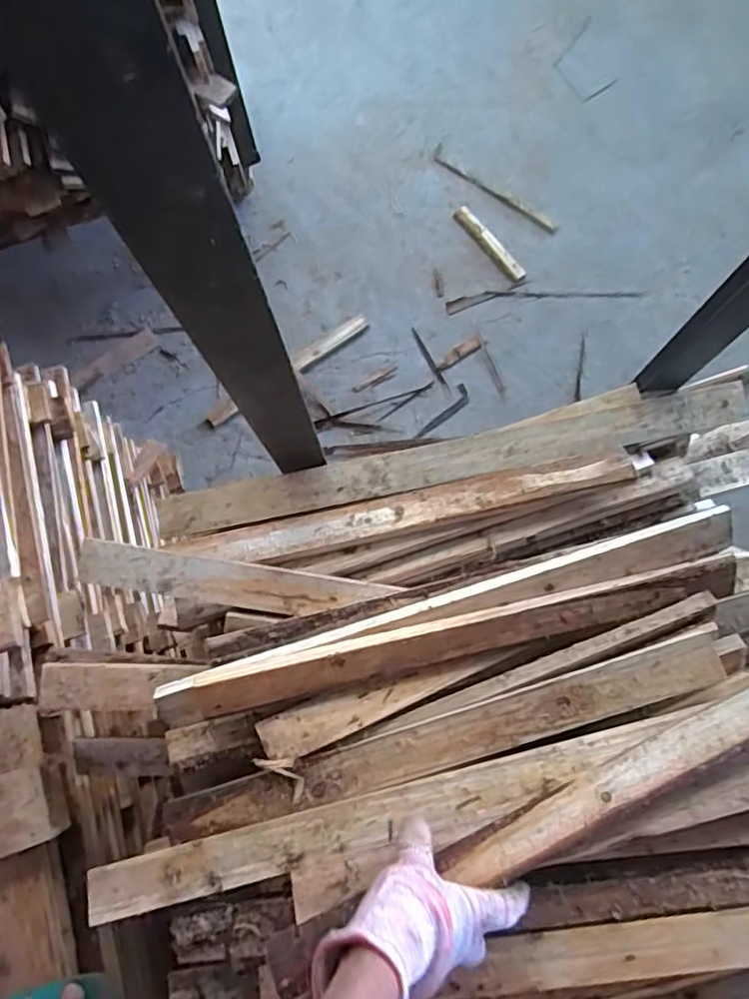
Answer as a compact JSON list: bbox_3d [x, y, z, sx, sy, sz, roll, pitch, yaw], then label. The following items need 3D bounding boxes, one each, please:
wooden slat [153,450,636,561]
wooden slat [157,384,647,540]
[{"bbox_3d":[0.035,0.010,0.631,0.444,0.019,0.037,-12,77,-1],"label":"wooden slat"},{"bbox_3d":[0.031,-0.029,0.643,0.493,0.014,0.058,-14,77,-2],"label":"wooden slat"}]

